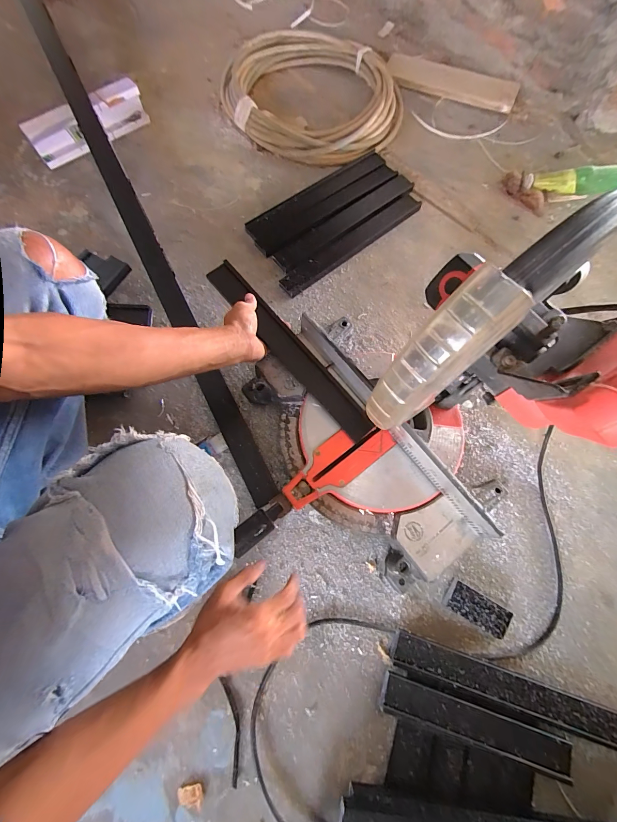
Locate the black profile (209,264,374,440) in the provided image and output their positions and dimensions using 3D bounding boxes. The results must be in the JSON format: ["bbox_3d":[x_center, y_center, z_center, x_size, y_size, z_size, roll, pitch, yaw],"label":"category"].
[{"bbox_3d":[-0.034,-0.103,0.558,0.048,0.035,0.377,-40,83,-12],"label":"black profile"}]

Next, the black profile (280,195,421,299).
[{"bbox_3d":[0.100,-0.377,0.745,0.386,0.019,0.056,-37,77,-11],"label":"black profile"}]

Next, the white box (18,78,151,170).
[{"bbox_3d":[-0.527,-0.690,0.800,0.278,0.085,0.059,-38,77,-11],"label":"white box"}]

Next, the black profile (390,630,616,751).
[{"bbox_3d":[0.312,0.420,0.496,0.376,0.024,0.046,18,73,5],"label":"black profile"}]

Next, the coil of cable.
[{"bbox_3d":[0.004,-0.835,0.872,0.492,0.057,0.414,19,73,5],"label":"coil of cable"}]

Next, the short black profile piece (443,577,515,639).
[{"bbox_3d":[0.270,0.318,0.531,0.094,0.021,0.046,32,75,9],"label":"short black profile piece"}]

